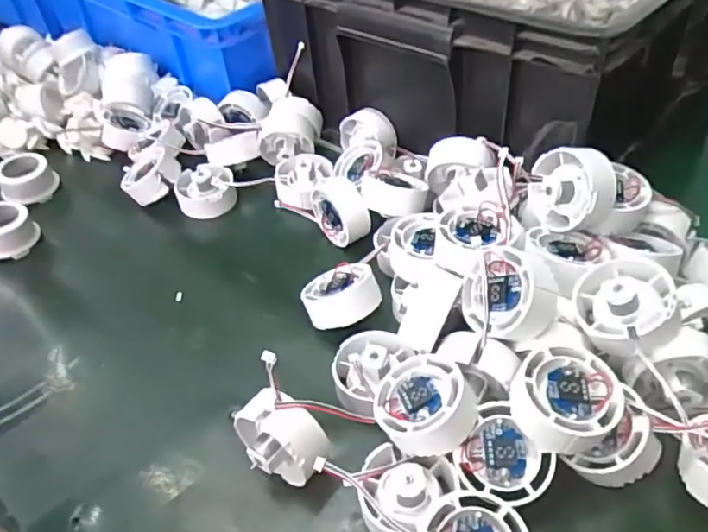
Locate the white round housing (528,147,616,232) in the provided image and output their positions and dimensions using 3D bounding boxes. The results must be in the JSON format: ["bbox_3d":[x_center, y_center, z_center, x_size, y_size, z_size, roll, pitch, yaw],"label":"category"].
[{"bbox_3d":[0.144,-0.051,0.386,0.033,0.055,0.054,-10,21,-29],"label":"white round housing"}]

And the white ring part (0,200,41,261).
[{"bbox_3d":[-0.324,-0.033,0.532,0.055,0.050,0.052,-36,51,-27],"label":"white ring part"}]

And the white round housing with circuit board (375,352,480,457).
[{"bbox_3d":[0.040,0.080,0.332,0.053,0.025,0.053,-21,35,16],"label":"white round housing with circuit board"}]

